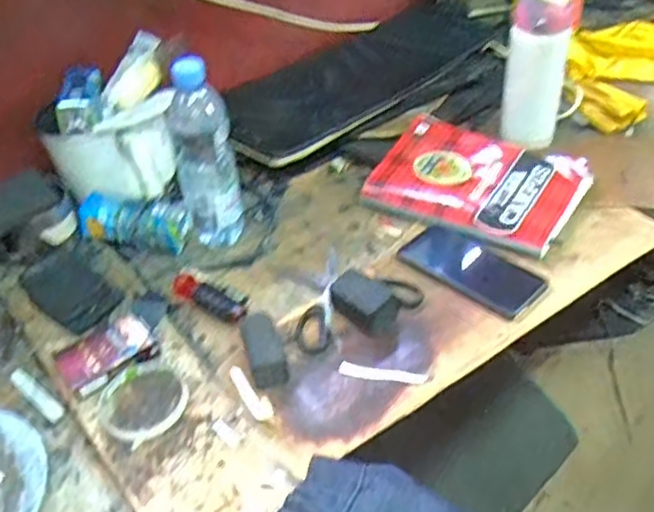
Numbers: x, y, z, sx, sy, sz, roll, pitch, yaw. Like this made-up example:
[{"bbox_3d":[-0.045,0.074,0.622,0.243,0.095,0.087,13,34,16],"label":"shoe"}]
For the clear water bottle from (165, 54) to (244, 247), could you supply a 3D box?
[{"bbox_3d":[-0.142,-0.113,0.790,0.067,0.227,0.056,-9,42,-5],"label":"clear water bottle"}]

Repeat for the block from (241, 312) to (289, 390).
[{"bbox_3d":[-0.064,0.096,0.687,0.034,0.017,0.075,-16,82,-14],"label":"block"}]

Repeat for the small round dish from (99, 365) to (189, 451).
[{"bbox_3d":[-0.180,0.143,0.665,0.080,0.004,0.080,-2,42,2],"label":"small round dish"}]

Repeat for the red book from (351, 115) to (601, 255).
[{"bbox_3d":[0.194,-0.100,0.882,0.260,0.018,0.175,21,58,27],"label":"red book"}]

